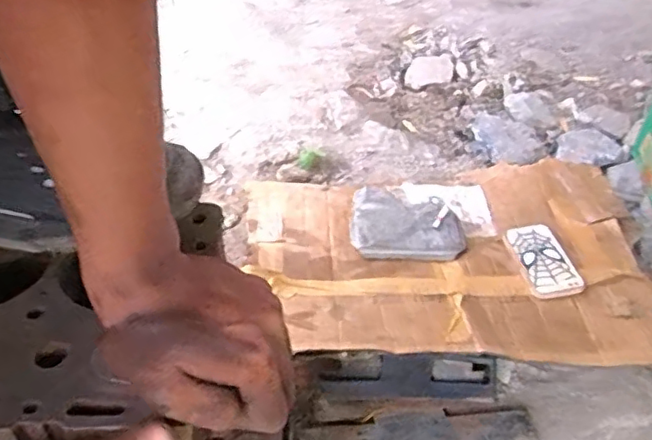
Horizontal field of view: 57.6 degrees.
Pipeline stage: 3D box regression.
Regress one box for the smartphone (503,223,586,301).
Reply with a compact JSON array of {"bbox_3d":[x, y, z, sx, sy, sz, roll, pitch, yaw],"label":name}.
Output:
[{"bbox_3d":[0.361,0.065,0.999,0.084,0.013,0.174,-13,36,2],"label":"smartphone"}]

